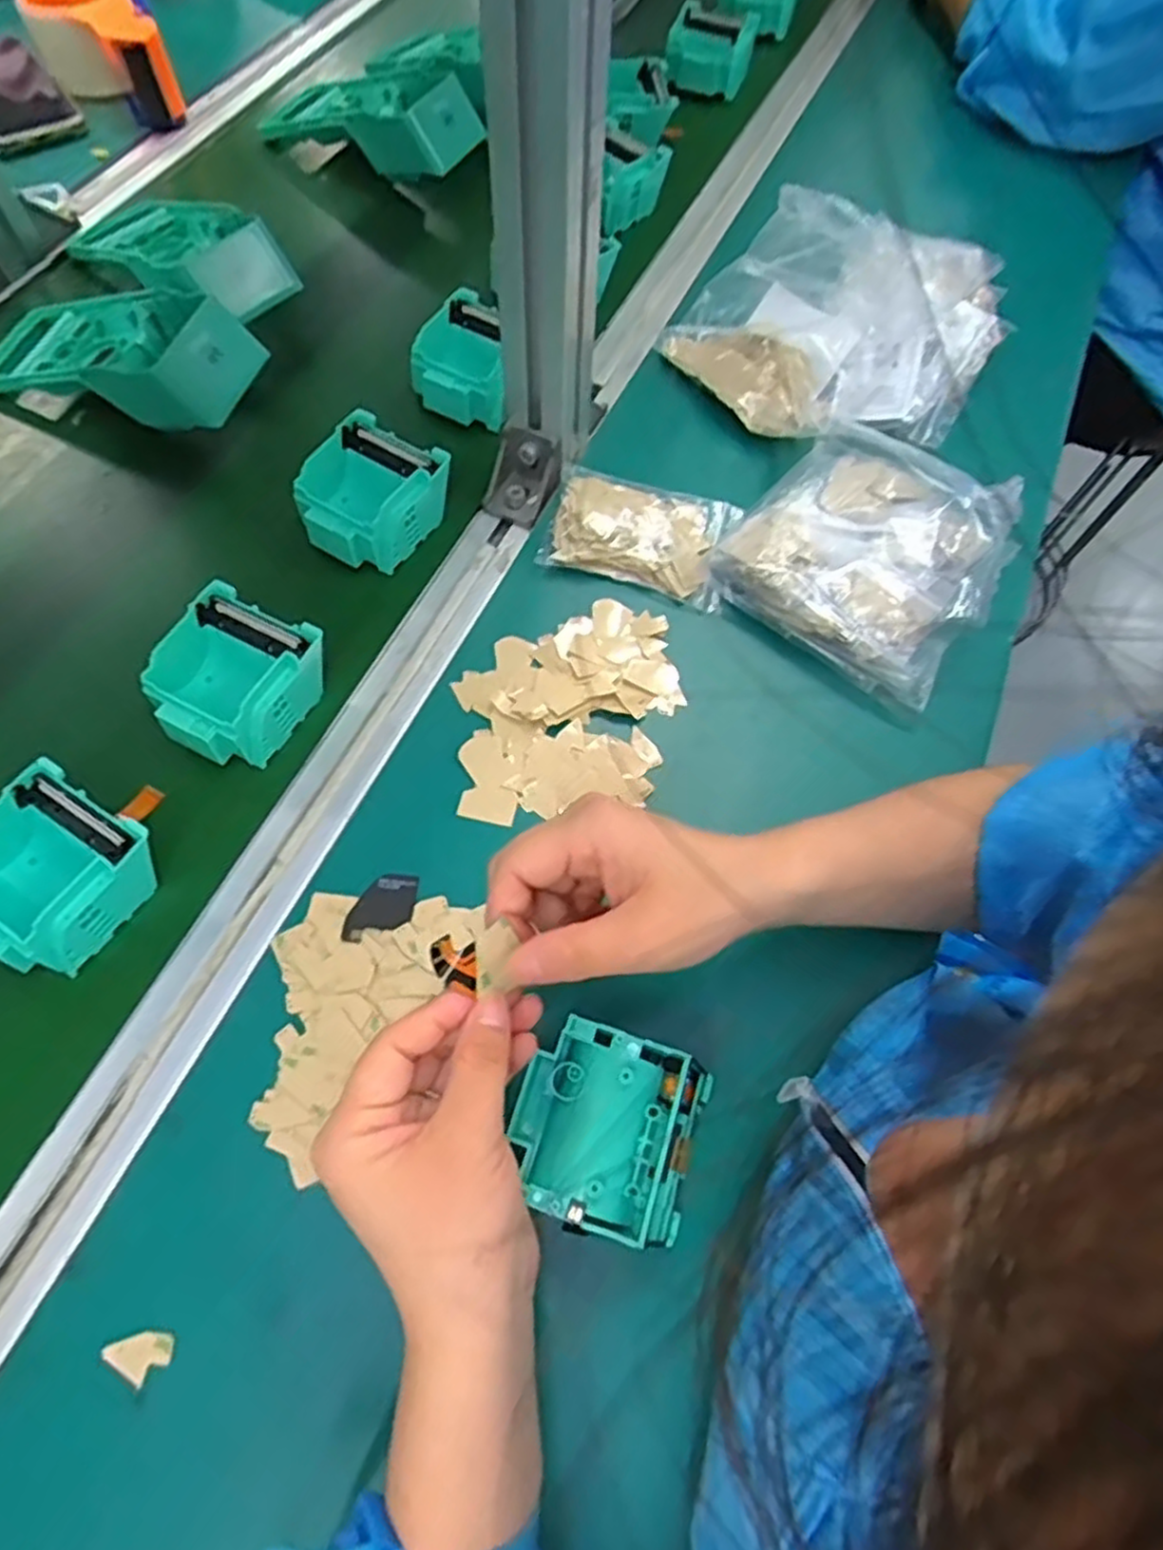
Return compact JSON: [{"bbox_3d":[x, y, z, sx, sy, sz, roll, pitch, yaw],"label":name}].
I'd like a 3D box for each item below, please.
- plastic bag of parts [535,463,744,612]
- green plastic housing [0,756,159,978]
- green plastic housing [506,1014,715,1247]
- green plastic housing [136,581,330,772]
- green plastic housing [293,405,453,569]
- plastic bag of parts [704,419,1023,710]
[{"bbox_3d":[0.036,-0.151,0.470,0.111,0.024,0.072,14,65,5],"label":"plastic bag of parts"},{"bbox_3d":[-0.253,0.047,0.361,0.075,0.035,0.077,29,67,11],"label":"green plastic housing"},{"bbox_3d":[0.012,0.149,0.319,0.076,0.034,0.074,16,65,5],"label":"green plastic housing"},{"bbox_3d":[-0.187,-0.049,0.409,0.073,0.040,0.081,24,66,9],"label":"green plastic housing"},{"bbox_3d":[-0.130,-0.170,0.466,0.078,0.037,0.083,26,66,10],"label":"green plastic housing"},{"bbox_3d":[0.178,-0.142,0.457,0.146,0.042,0.161,37,68,14],"label":"plastic bag of parts"}]

